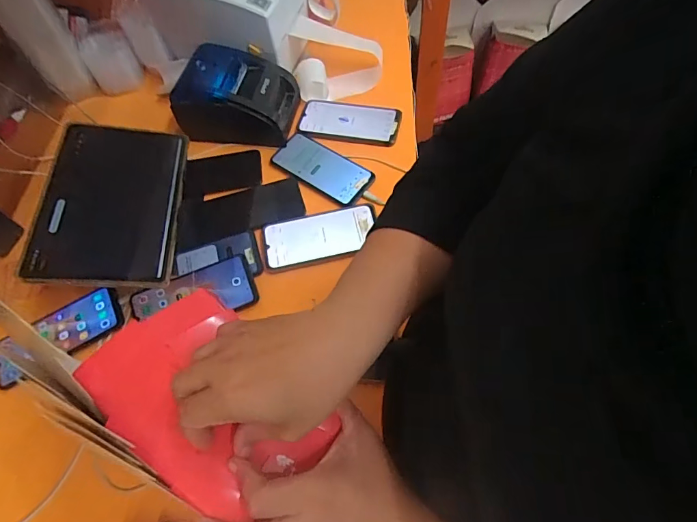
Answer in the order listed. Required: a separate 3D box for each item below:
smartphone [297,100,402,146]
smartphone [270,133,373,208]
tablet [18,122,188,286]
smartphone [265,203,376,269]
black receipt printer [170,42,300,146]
[{"bbox_3d":[0.000,-0.240,0.707,0.171,0.009,0.084,12,62,8],"label":"smartphone"},{"bbox_3d":[-0.041,-0.151,0.666,0.165,0.010,0.077,31,66,18],"label":"smartphone"},{"bbox_3d":[-0.315,-0.086,0.557,0.168,0.018,0.243,3,66,-12],"label":"tablet"},{"bbox_3d":[-0.043,-0.038,0.607,0.162,0.015,0.082,-11,65,-3],"label":"smartphone"},{"bbox_3d":[-0.183,-0.279,0.687,0.181,0.096,0.116,5,61,5],"label":"black receipt printer"}]

